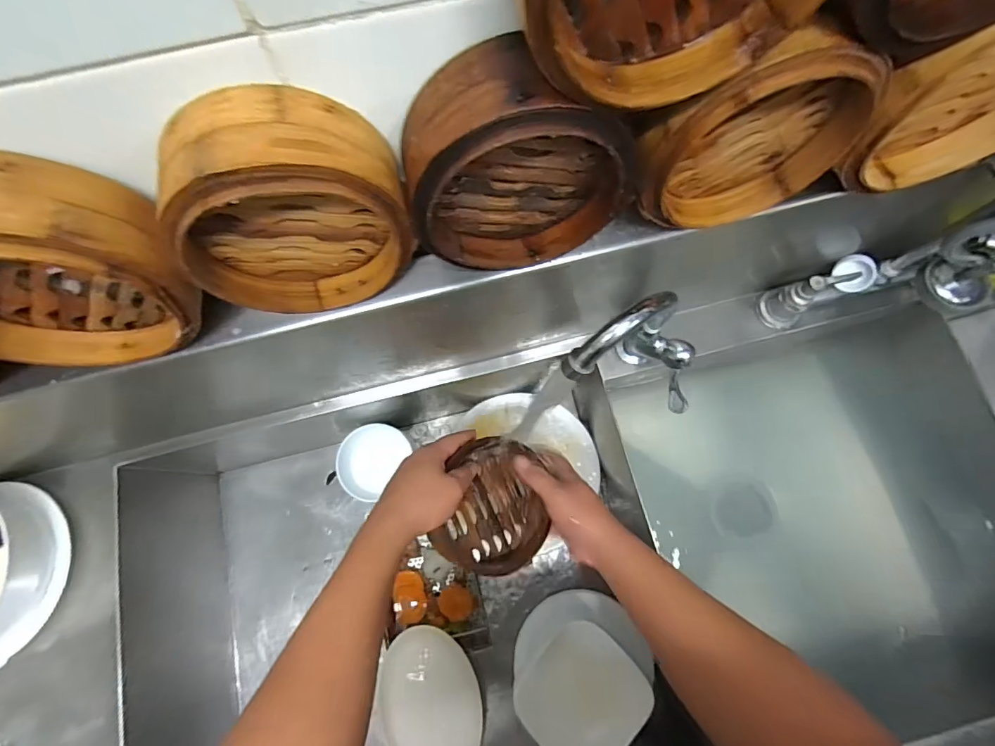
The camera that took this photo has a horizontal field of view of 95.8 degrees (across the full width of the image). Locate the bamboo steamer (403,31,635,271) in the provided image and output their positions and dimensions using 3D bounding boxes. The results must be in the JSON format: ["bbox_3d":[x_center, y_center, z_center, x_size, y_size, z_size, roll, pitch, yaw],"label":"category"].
[{"bbox_3d":[0.016,-0.123,0.290,0.142,0.138,0.052,-9,74,-2],"label":"bamboo steamer"}]

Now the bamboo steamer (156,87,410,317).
[{"bbox_3d":[-0.128,-0.099,0.290,0.143,0.136,0.063,-16,75,-3],"label":"bamboo steamer"}]

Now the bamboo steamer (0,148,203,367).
[{"bbox_3d":[-0.272,-0.062,0.281,0.139,0.142,0.075,-7,74,-1],"label":"bamboo steamer"}]

